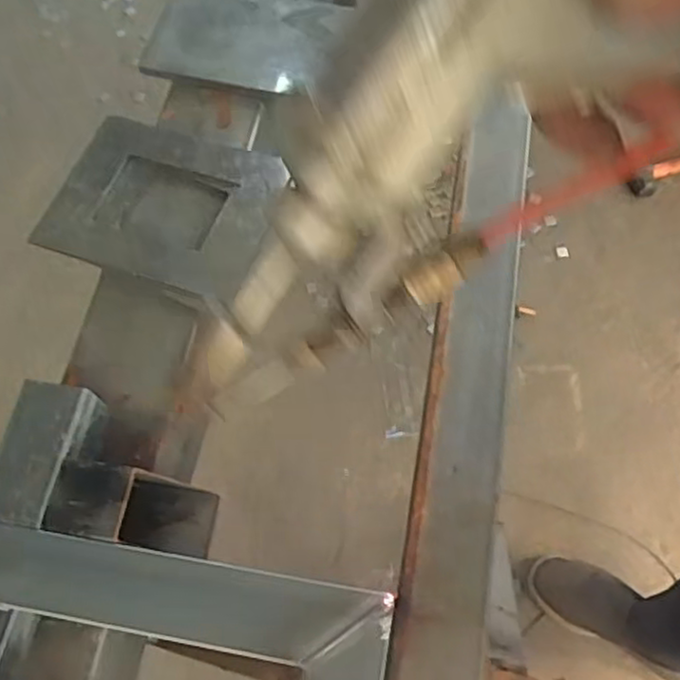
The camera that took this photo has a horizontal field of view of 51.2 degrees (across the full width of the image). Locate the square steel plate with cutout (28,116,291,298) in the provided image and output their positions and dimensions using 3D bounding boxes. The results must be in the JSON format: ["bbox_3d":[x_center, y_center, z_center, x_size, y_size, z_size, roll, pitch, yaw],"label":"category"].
[{"bbox_3d":[-0.120,-0.099,0.499,0.148,0.014,0.125,19,68,12],"label":"square steel plate with cutout"}]

